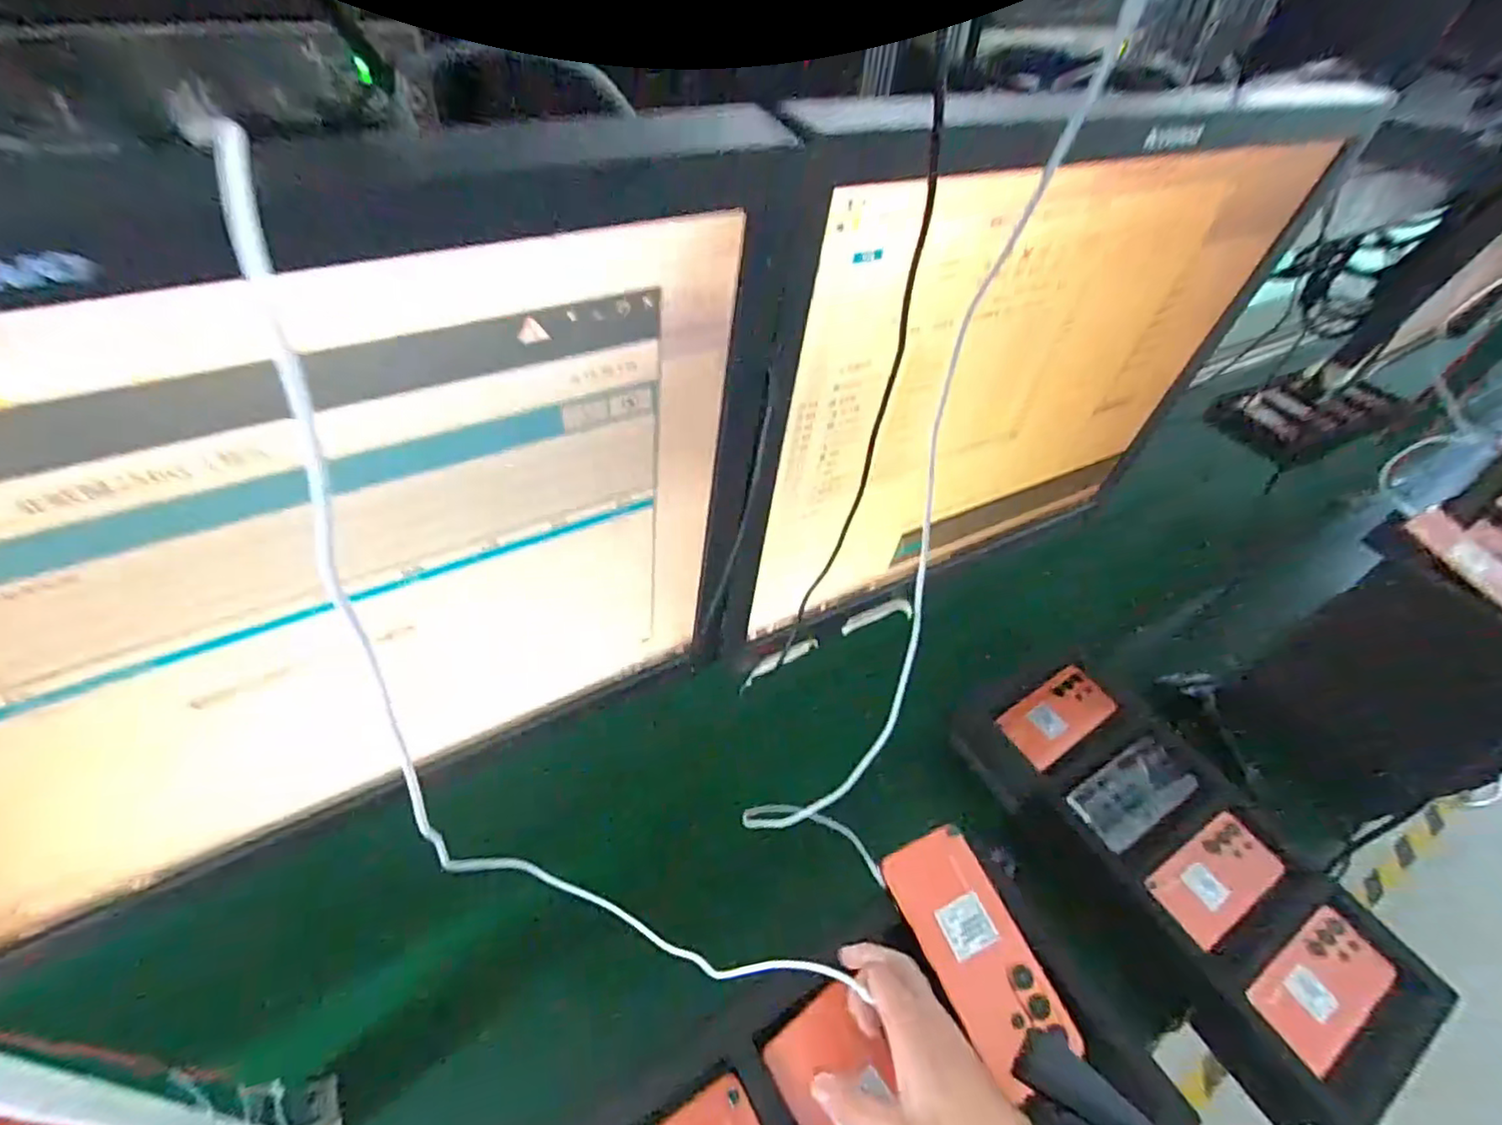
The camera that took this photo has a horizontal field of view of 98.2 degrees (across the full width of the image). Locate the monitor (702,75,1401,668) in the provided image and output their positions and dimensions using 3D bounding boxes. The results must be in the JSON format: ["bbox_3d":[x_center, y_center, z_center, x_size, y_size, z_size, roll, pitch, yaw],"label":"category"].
[{"bbox_3d":[0.154,-0.099,0.377,0.373,0.294,0.038,-21,52,-24],"label":"monitor"}]

